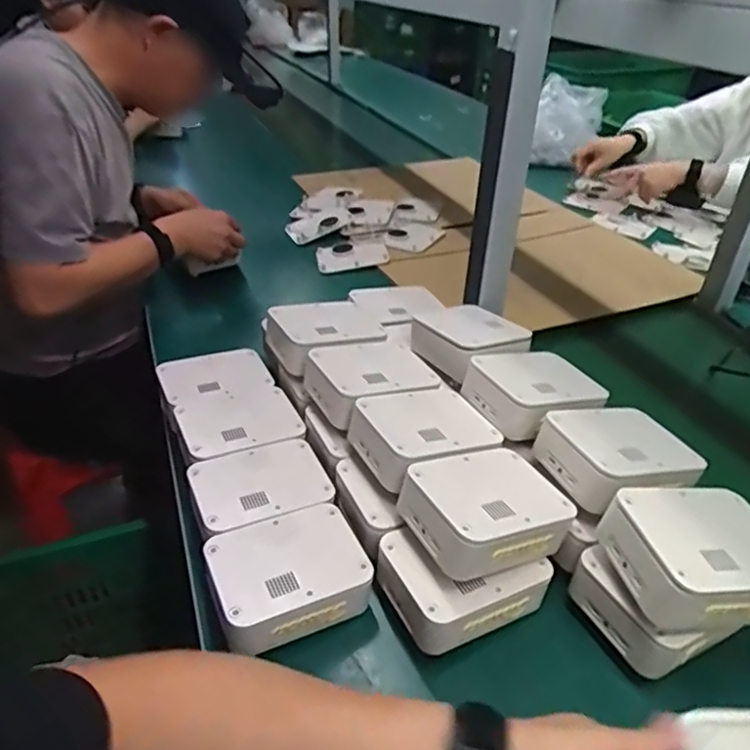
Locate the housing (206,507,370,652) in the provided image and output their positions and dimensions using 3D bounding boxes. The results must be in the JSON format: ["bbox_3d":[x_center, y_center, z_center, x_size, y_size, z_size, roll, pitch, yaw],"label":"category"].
[{"bbox_3d":[-0.076,0.175,0.531,0.132,0.043,0.106,-18,39,-25],"label":"housing"}]

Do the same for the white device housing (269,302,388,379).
[{"bbox_3d":[-0.058,-0.055,0.745,0.136,0.042,0.116,-22,41,-29],"label":"white device housing"}]

